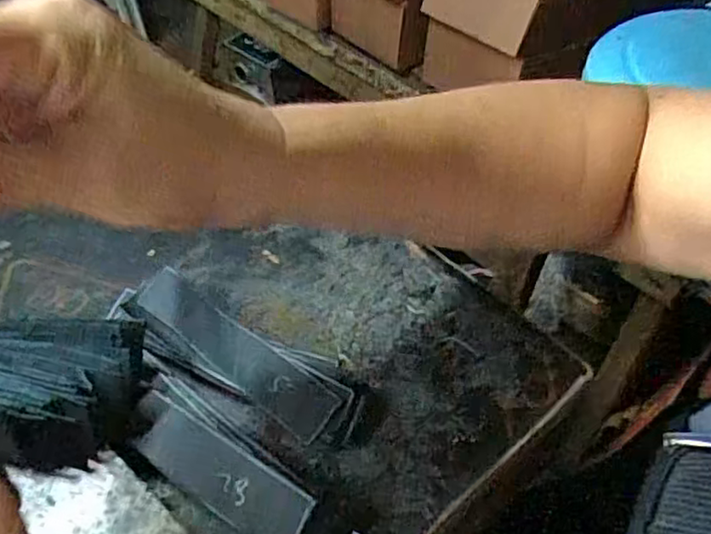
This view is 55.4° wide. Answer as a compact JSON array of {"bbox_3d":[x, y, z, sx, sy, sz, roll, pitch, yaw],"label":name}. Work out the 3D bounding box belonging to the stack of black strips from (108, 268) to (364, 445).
[{"bbox_3d":[-0.056,0.040,0.327,0.129,0.014,0.041,23,49,19],"label":"stack of black strips"}]

